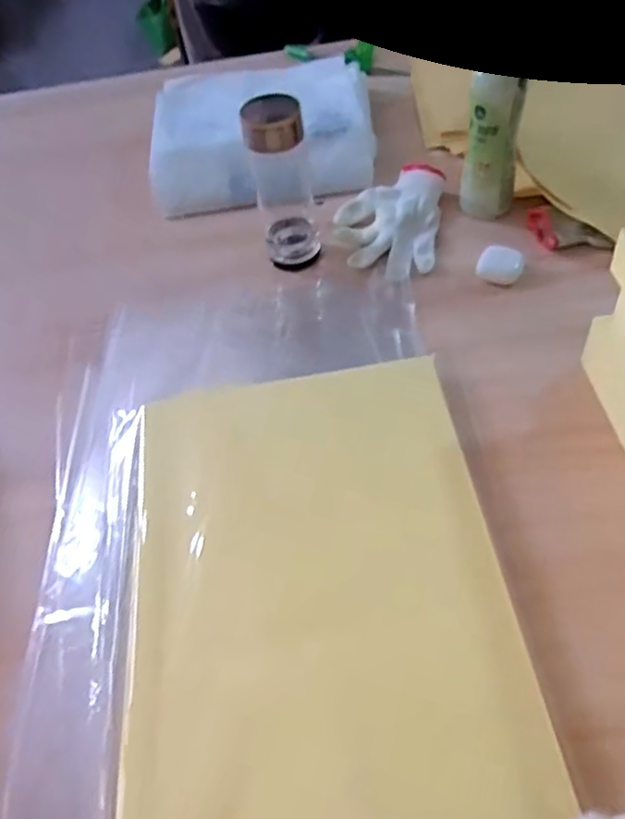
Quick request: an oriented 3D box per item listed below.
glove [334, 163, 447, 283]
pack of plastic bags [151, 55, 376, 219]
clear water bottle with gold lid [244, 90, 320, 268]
[{"bbox_3d":[0.093,-0.236,0.779,0.124,0.031,0.179,6,54,12],"label":"glove"},{"bbox_3d":[-0.074,-0.420,0.915,0.309,0.066,0.304,-6,52,4],"label":"pack of plastic bags"},{"bbox_3d":[-0.032,-0.256,0.714,0.067,0.185,0.058,-5,52,4],"label":"clear water bottle with gold lid"}]

